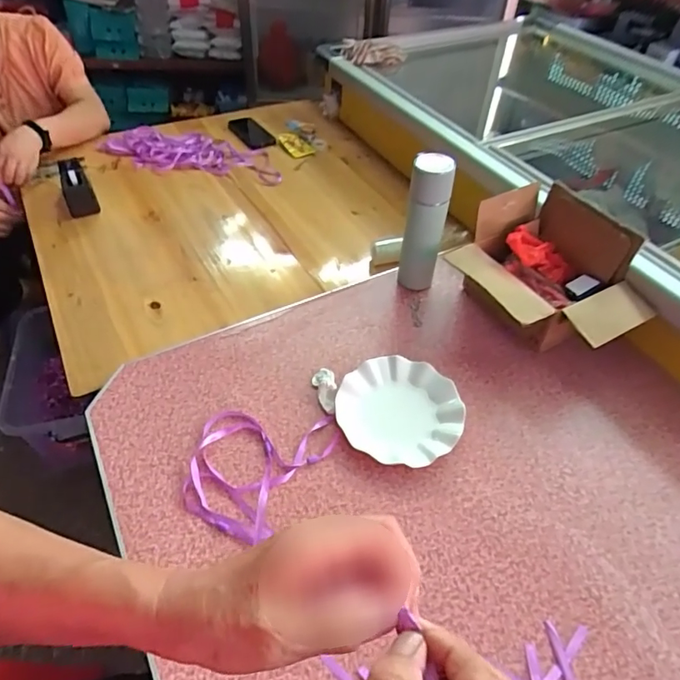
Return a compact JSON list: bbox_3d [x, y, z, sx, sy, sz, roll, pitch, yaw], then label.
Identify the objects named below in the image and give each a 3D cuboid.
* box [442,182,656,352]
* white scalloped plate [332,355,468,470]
[{"bbox_3d":[0.330,-0.092,0.806,0.224,0.187,0.266,-24,53,-20],"label":"box"},{"bbox_3d":[0.087,0.104,0.735,0.178,0.026,0.173,1,49,-1],"label":"white scalloped plate"}]

